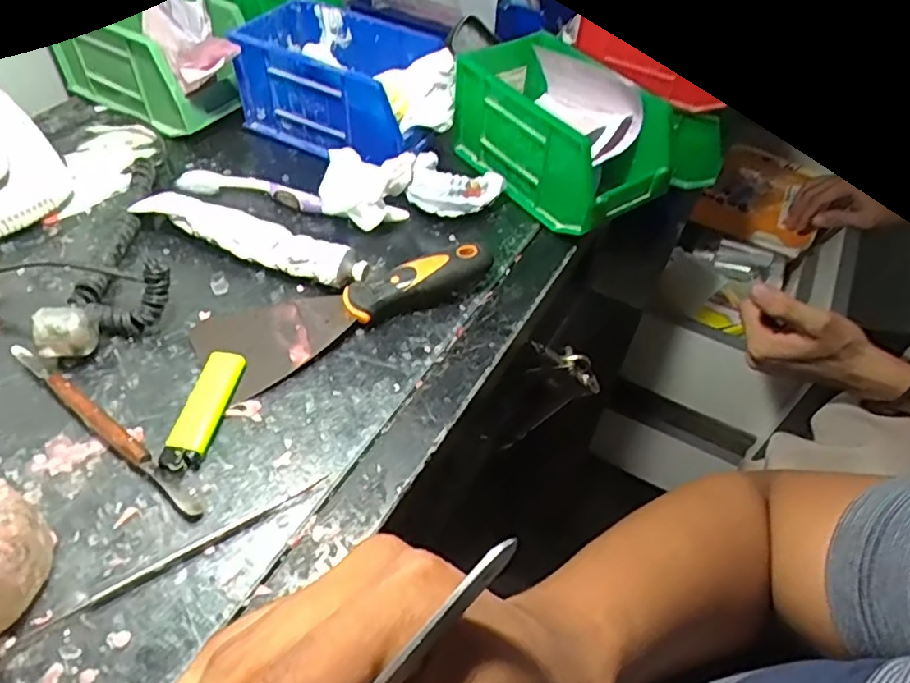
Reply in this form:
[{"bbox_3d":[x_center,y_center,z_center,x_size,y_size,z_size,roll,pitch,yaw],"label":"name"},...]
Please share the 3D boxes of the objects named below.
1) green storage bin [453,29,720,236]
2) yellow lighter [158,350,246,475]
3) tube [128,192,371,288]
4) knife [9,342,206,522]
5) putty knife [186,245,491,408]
[{"bbox_3d":[0.083,-0.172,0.530,0.092,0.099,0.178,-26,57,-25],"label":"green storage bin"},{"bbox_3d":[-0.155,0.043,0.391,0.025,0.014,0.084,9,49,2],"label":"yellow lighter"},{"bbox_3d":[-0.148,-0.073,0.463,0.180,0.028,0.029,18,50,10],"label":"tube"},{"bbox_3d":[-0.205,0.047,0.367,0.171,0.011,0.011,32,54,21],"label":"knife"},{"bbox_3d":[-0.076,-0.032,0.435,0.196,0.031,0.072,-26,57,-25],"label":"putty knife"}]

